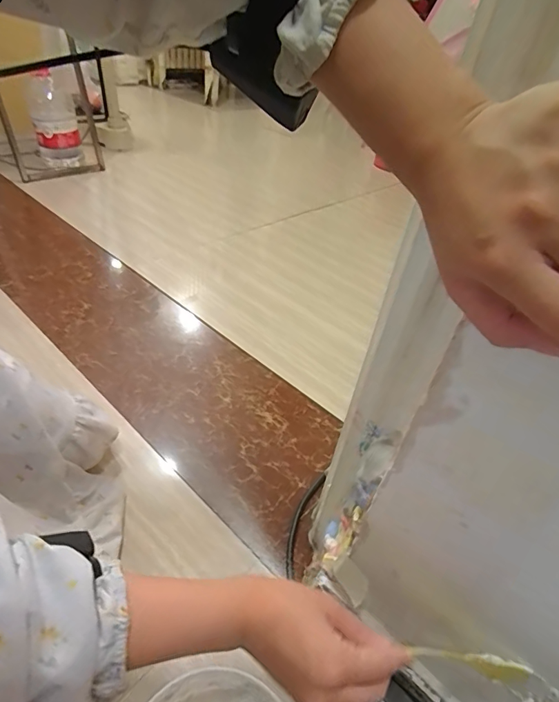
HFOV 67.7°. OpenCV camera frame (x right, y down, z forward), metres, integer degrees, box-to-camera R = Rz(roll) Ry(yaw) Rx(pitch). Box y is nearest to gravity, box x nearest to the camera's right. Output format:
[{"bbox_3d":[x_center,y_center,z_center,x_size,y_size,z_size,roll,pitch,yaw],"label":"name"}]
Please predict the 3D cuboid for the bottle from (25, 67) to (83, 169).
[{"bbox_3d":[-0.849,-0.877,1.581,0.166,0.311,0.156,-8,43,-19],"label":"bottle"}]

